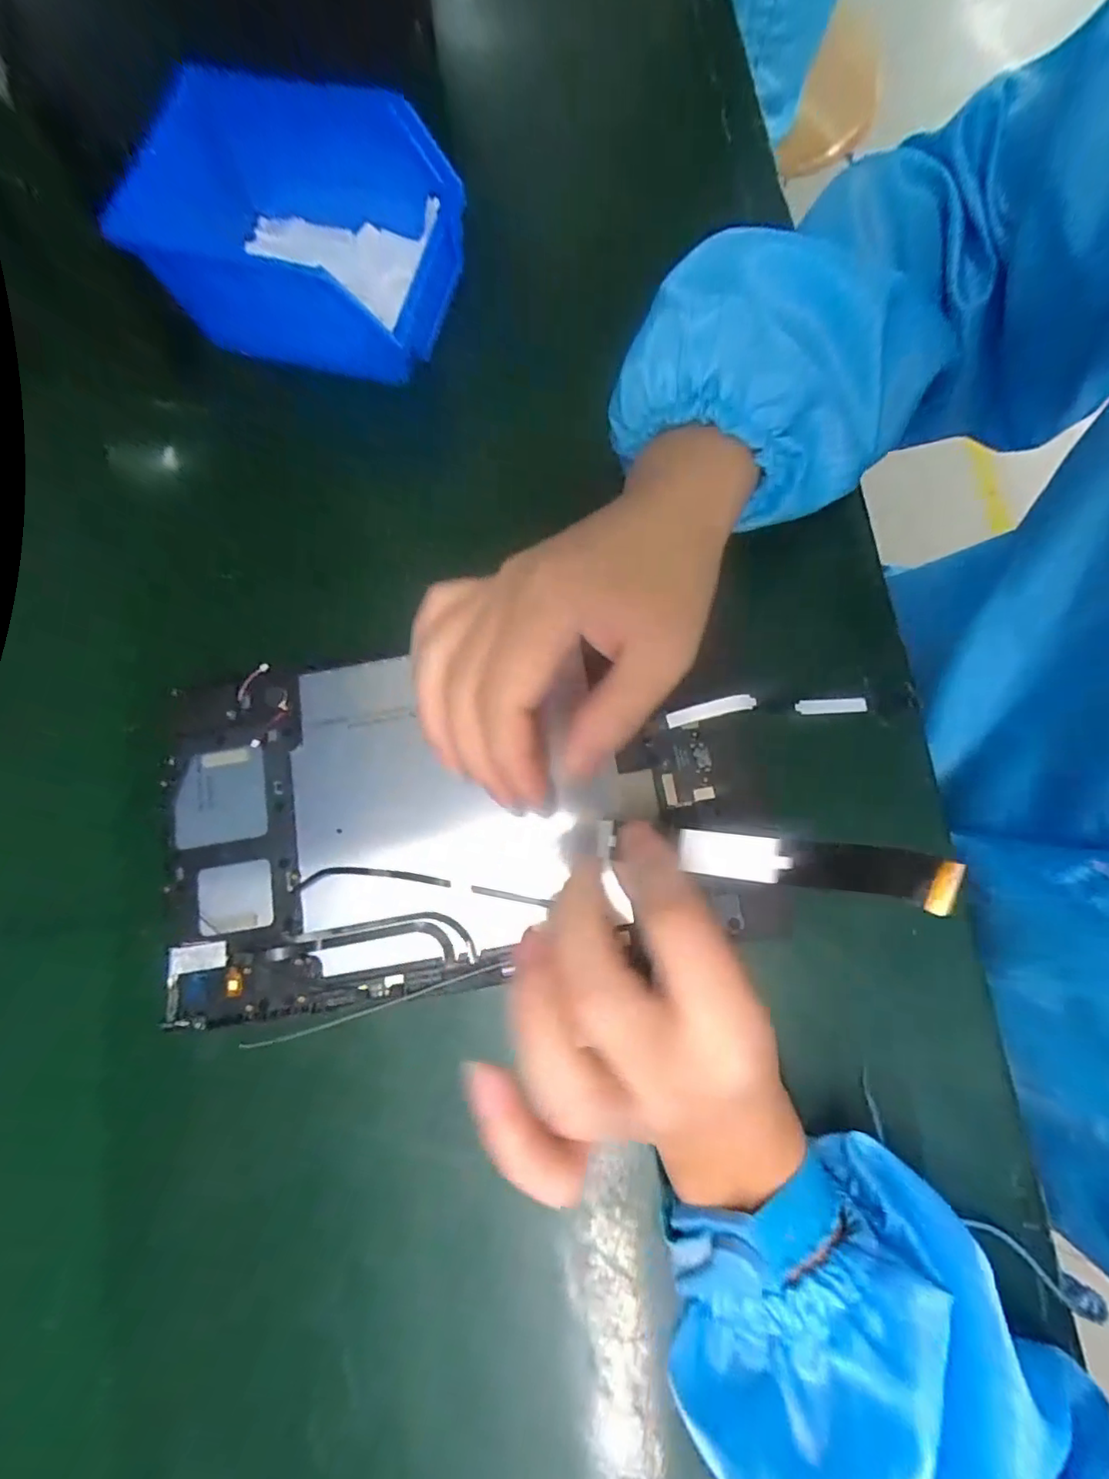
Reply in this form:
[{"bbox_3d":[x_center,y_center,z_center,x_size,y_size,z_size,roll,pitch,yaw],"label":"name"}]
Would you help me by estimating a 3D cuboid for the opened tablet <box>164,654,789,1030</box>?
[{"bbox_3d":[-0.046,0.032,0.256,0.246,0.010,0.144,-8,80,-1],"label":"opened tablet"}]

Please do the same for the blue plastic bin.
[{"bbox_3d":[-0.140,-0.264,0.307,0.165,0.063,0.109,12,80,3],"label":"blue plastic bin"}]

